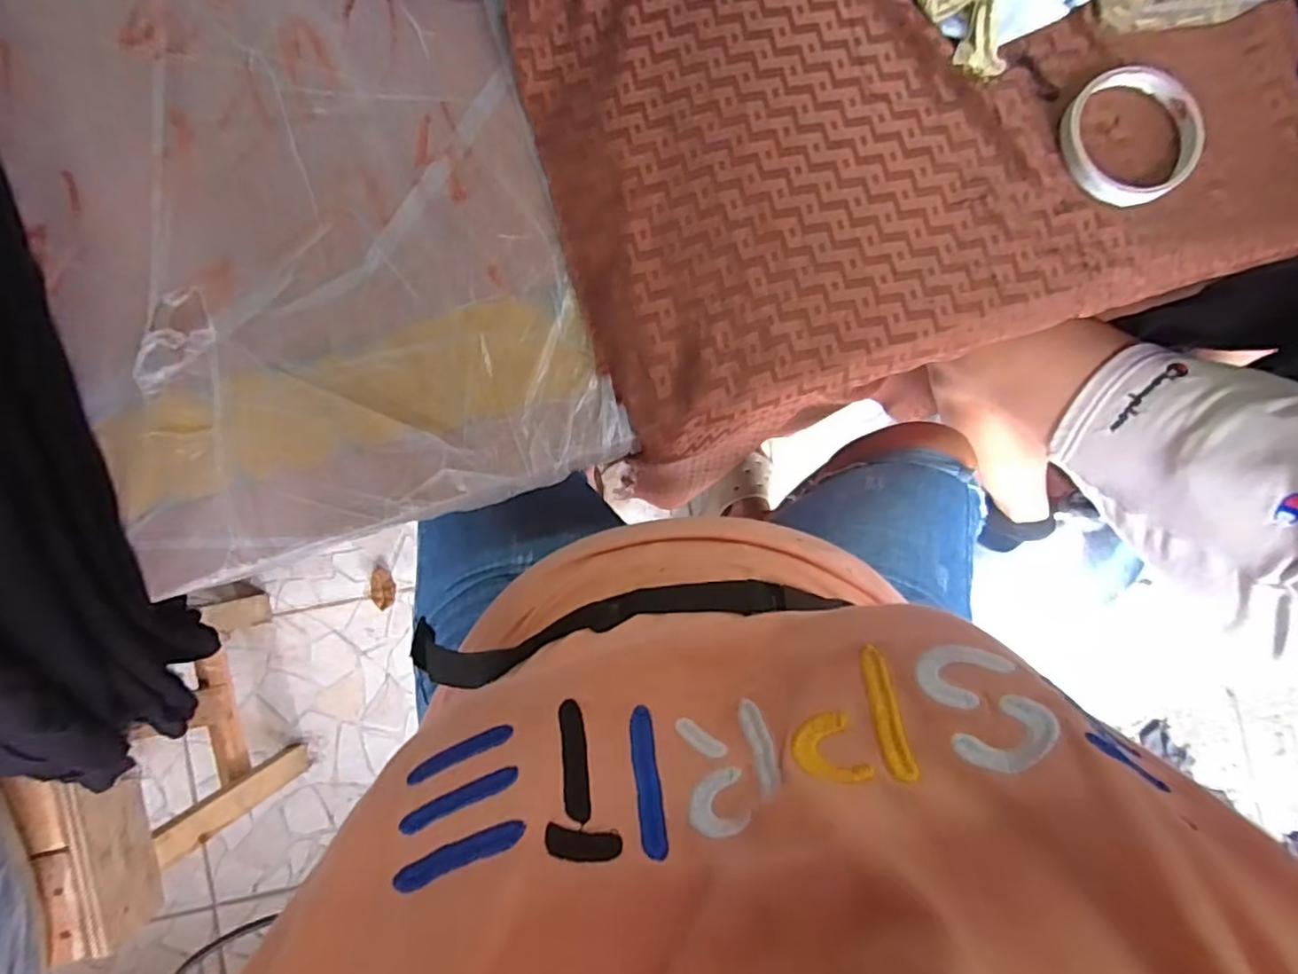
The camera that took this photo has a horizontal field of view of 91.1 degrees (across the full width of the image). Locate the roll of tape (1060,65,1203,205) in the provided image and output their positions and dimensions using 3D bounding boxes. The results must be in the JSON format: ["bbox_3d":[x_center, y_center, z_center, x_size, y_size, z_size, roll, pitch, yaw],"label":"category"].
[{"bbox_3d":[0.310,-0.224,0.403,0.090,0.015,0.084,0,87,-1],"label":"roll of tape"}]

